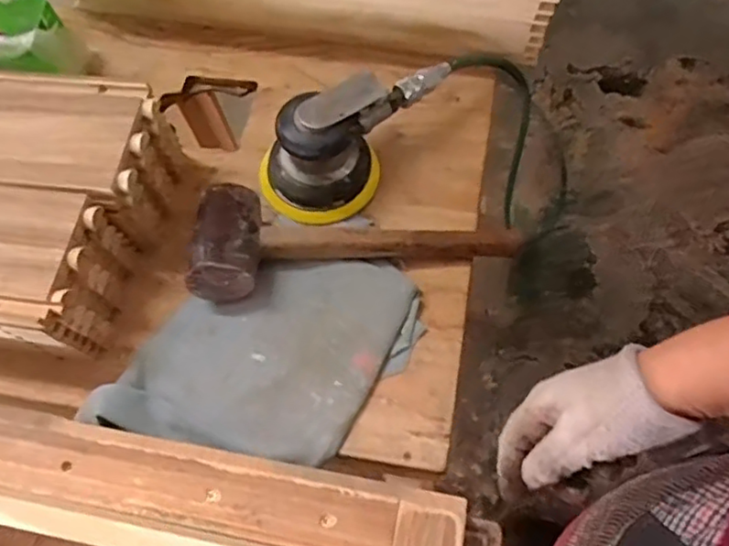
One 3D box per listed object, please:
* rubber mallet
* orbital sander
[{"bbox_3d":[-0.007,-0.018,0.569,0.287,0.075,0.102,4,68,7],"label":"rubber mallet"},{"bbox_3d":[-0.013,-0.143,0.612,0.203,0.088,0.107,-42,70,-12],"label":"orbital sander"}]

